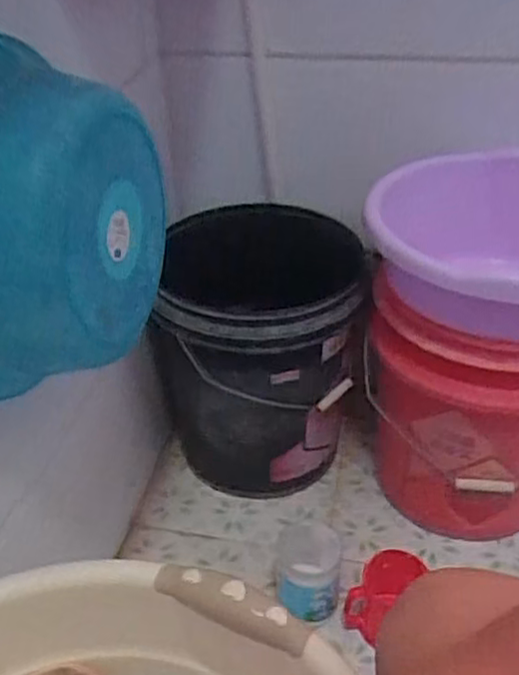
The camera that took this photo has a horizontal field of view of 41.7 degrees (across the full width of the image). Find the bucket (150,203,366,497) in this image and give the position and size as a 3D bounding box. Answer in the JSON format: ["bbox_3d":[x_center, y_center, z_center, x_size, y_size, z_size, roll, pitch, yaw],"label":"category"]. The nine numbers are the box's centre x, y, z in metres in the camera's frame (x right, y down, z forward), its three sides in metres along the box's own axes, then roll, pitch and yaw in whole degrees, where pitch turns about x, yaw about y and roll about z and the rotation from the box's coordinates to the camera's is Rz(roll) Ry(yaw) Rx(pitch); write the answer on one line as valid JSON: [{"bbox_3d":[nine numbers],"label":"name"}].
[{"bbox_3d":[0.006,0.003,1.103,0.315,0.391,0.366,-4,37,0],"label":"bucket"}]

